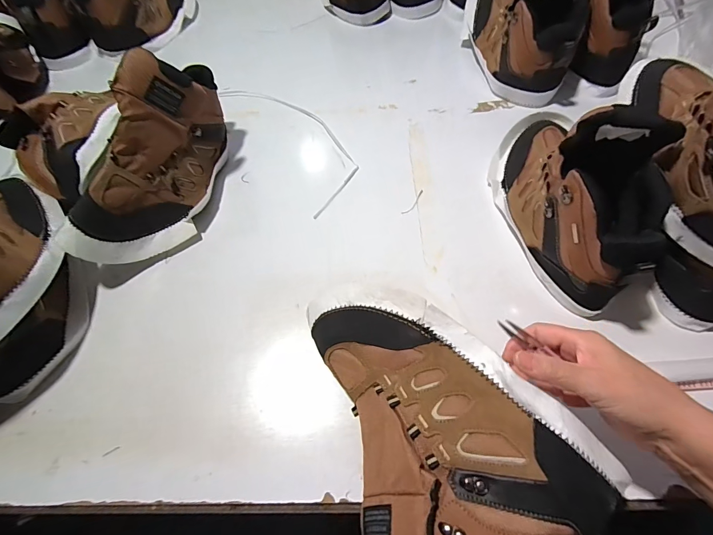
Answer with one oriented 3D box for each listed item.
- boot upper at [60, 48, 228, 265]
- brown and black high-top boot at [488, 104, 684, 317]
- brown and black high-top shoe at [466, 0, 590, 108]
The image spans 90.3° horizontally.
[{"bbox_3d":[-0.269,-0.144,0.458,0.117,0.168,0.284,7,59,8],"label":"boot upper"},{"bbox_3d":[0.254,-0.110,0.409,0.118,0.160,0.283,-11,59,-3],"label":"brown and black high-top boot"},{"bbox_3d":[0.285,-0.429,0.605,0.134,0.139,0.281,-10,59,-3],"label":"brown and black high-top shoe"}]

